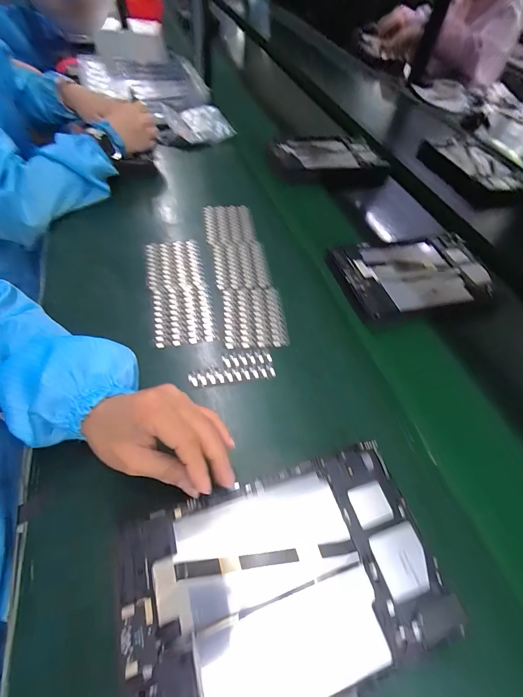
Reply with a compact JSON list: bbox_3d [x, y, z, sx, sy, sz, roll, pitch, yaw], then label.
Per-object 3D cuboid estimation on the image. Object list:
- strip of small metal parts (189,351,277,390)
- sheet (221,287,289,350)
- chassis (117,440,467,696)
[{"bbox_3d":[-0.035,0.024,0.388,0.100,0.006,0.041,-7,54,-10],"label":"strip of small metal parts"},{"bbox_3d":[-0.010,-0.045,0.438,0.079,0.005,0.103,-2,54,-7],"label":"sheet"},{"bbox_3d":[0.018,0.180,0.252,0.236,0.014,0.152,-12,54,-12],"label":"chassis"}]

